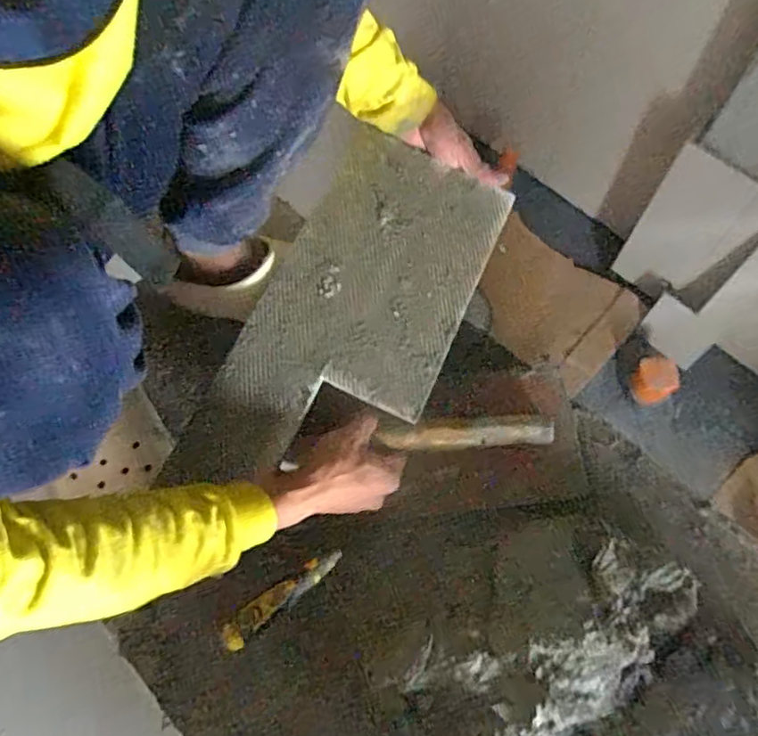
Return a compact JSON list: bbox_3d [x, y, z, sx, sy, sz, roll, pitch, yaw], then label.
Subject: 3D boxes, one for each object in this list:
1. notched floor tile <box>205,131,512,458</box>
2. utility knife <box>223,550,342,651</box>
[{"bbox_3d":[-0.012,-0.071,0.576,0.184,0.008,0.355,25,71,-1],"label":"notched floor tile"},{"bbox_3d":[-0.084,0.204,0.519,0.124,0.015,0.022,-28,66,-37],"label":"utility knife"}]

